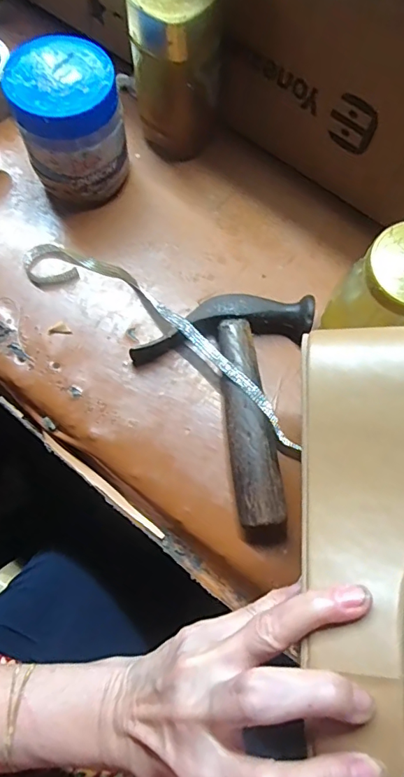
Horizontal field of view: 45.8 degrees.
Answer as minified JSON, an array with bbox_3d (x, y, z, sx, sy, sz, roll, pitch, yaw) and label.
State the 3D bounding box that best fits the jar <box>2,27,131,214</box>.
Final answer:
[{"bbox_3d":[-0.097,-0.193,0.362,0.072,0.094,0.069,1,70,-3],"label":"jar"}]

